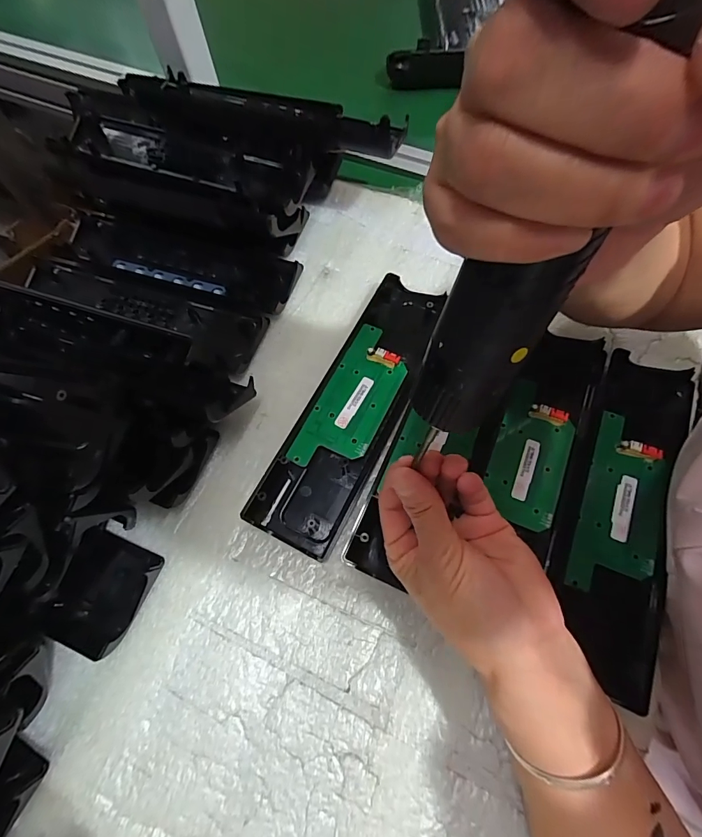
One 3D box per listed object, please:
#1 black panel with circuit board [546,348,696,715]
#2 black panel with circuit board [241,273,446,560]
[{"bbox_3d":[0.194,0.057,0.287,0.069,0.013,0.241,22,70,10],"label":"black panel with circuit board"},{"bbox_3d":[0.010,-0.014,0.329,0.073,0.019,0.247,26,71,12],"label":"black panel with circuit board"}]

